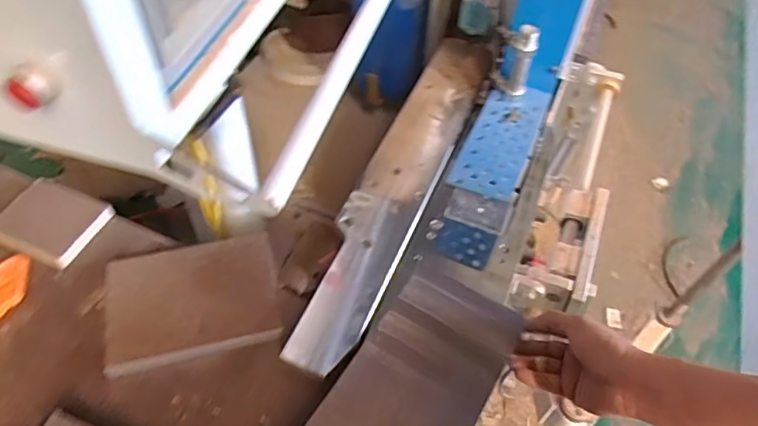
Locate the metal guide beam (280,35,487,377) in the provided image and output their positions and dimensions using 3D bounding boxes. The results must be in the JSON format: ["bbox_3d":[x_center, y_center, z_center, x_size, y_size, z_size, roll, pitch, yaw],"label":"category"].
[{"bbox_3d":[0.030,-0.045,0.776,0.091,0.055,0.587,19,54,12],"label":"metal guide beam"}]

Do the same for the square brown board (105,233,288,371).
[{"bbox_3d":[-0.214,0.101,0.656,0.184,0.035,0.144,-10,52,-9],"label":"square brown board"}]

